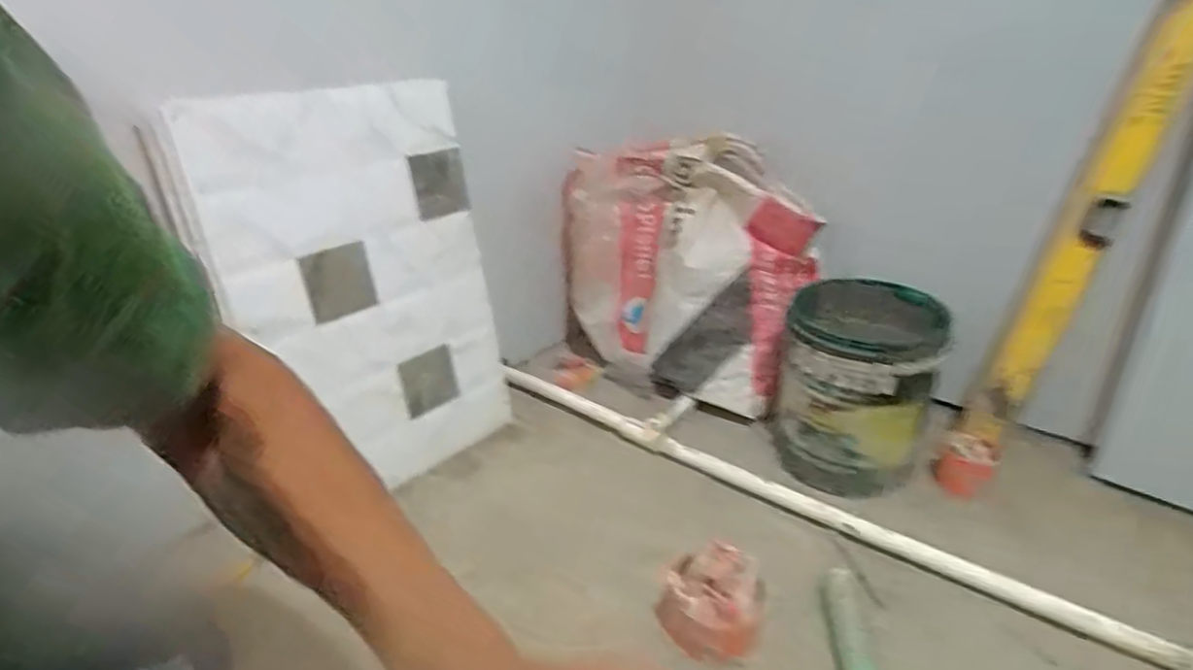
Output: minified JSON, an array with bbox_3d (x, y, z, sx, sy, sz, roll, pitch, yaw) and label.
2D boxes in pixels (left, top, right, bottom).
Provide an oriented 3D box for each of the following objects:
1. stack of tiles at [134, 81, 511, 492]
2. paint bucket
[{"bbox_3d":[-0.246,-0.036,0.715,0.034,0.424,0.310,18,33,36],"label":"stack of tiles"},{"bbox_3d":[0.298,0.065,0.768,0.161,0.198,0.176,-2,26,1],"label":"paint bucket"}]

